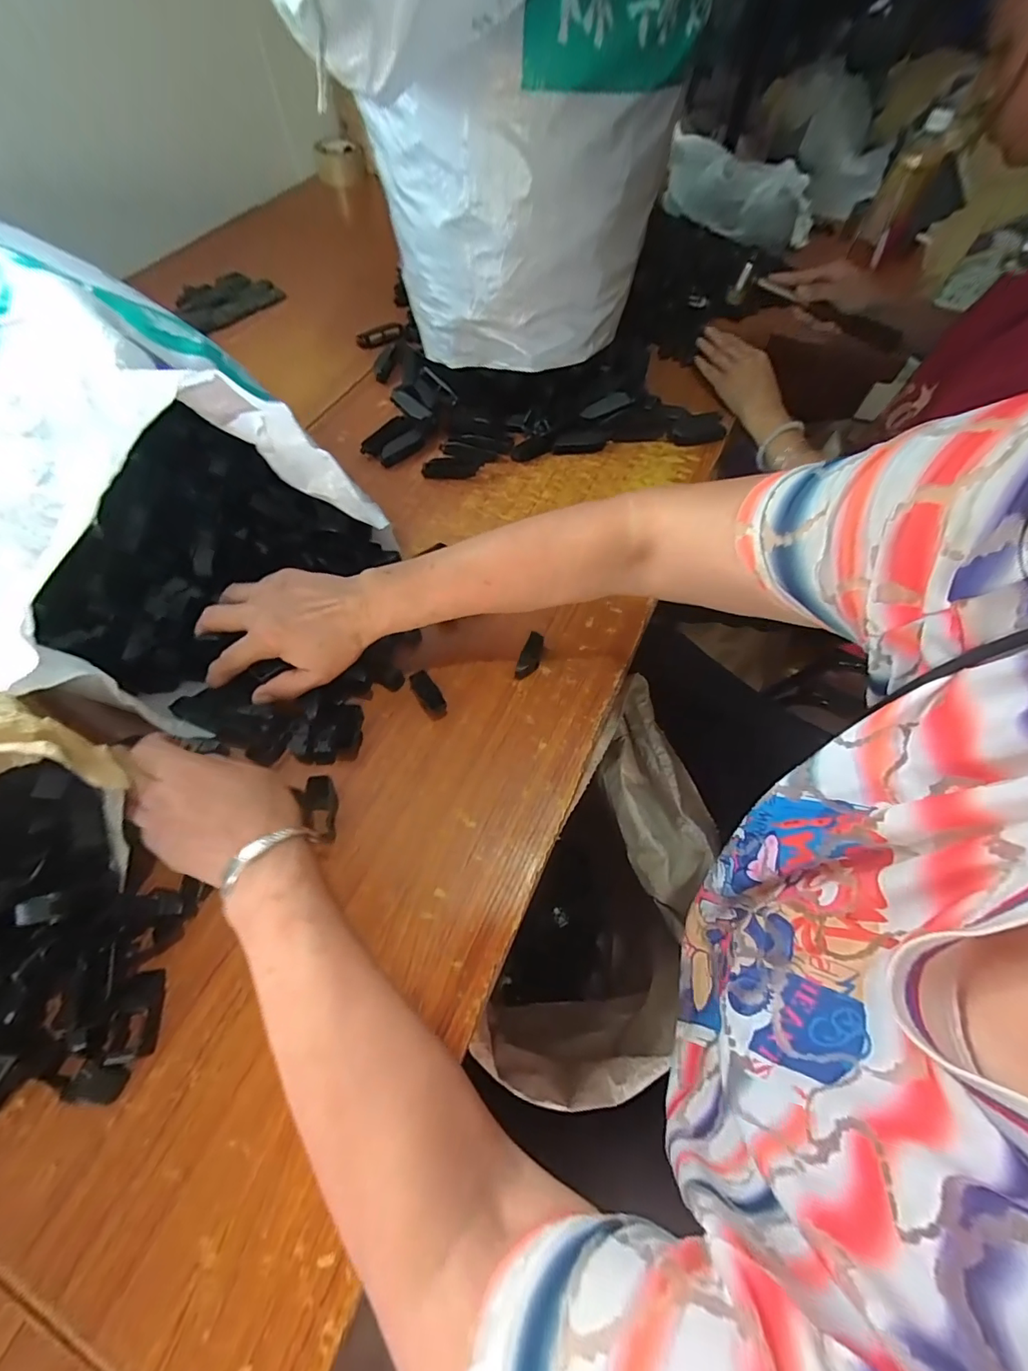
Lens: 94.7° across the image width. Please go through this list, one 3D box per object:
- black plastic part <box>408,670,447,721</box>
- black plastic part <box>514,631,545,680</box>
[{"bbox_3d":[-0.080,0.008,0.435,0.019,0.018,0.048,-28,67,-15],"label":"black plastic part"},{"bbox_3d":[0.016,-0.027,0.453,0.019,0.007,0.047,22,81,7],"label":"black plastic part"}]

